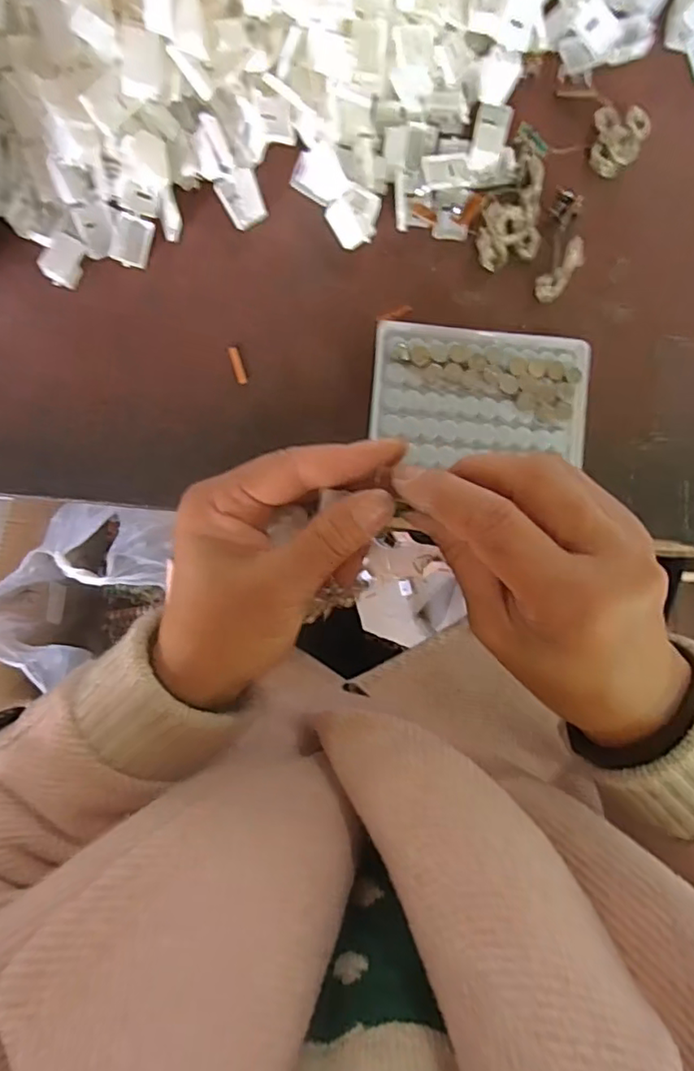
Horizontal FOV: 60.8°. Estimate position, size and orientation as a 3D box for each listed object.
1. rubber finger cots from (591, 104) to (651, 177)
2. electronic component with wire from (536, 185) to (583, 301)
[{"bbox_3d":[0.170,-0.245,0.366,0.034,0.011,0.040,6,89,-3],"label":"rubber finger cots"},{"bbox_3d":[0.133,-0.178,0.361,0.023,0.019,0.072,13,89,-3],"label":"electronic component with wire"}]

